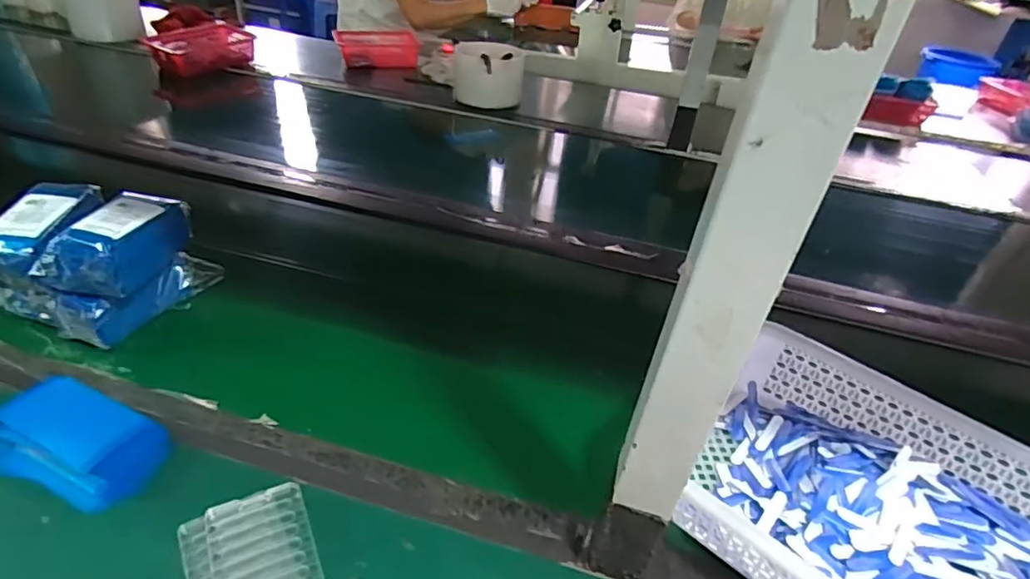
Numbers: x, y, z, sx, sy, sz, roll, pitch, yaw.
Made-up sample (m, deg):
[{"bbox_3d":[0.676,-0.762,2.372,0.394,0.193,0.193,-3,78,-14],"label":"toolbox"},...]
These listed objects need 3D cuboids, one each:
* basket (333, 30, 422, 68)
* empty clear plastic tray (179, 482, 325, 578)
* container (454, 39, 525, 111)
[{"bbox_3d":[-0.377,-0.654,1.510,0.229,0.072,0.163,1,36,-8],"label":"basket"},{"bbox_3d":[-0.185,0.205,0.396,0.083,0.024,0.121,-14,41,-26],"label":"empty clear plastic tray"},{"bbox_3d":[-0.061,-0.492,1.270,0.162,0.131,0.152,1,36,-8],"label":"container"}]

